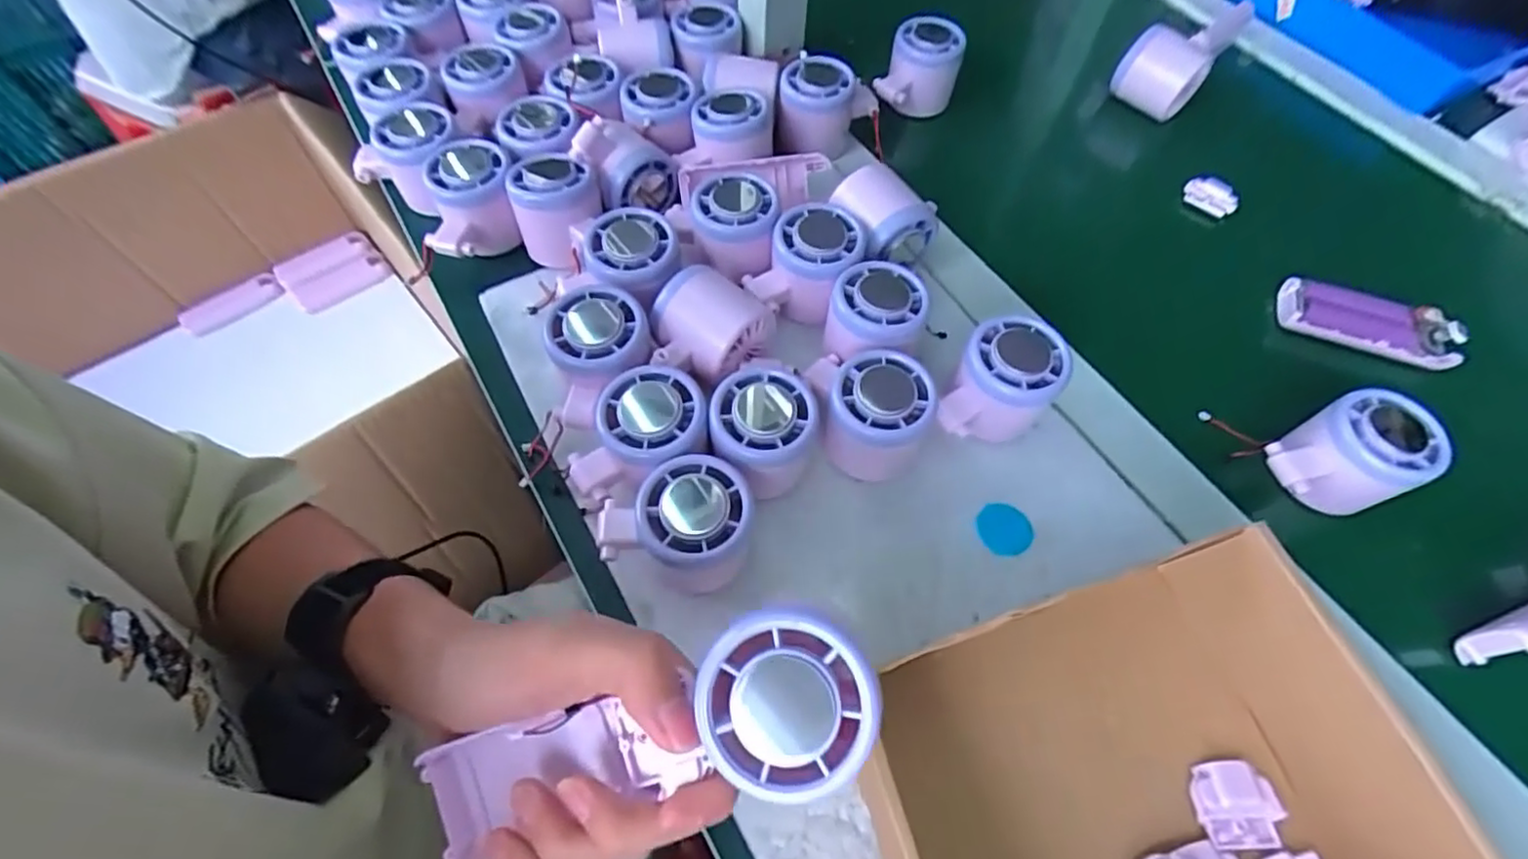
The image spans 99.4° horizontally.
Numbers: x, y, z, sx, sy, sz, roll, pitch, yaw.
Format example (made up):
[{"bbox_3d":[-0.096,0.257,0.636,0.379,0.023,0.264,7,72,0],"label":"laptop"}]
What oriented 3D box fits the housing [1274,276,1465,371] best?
[{"bbox_3d":[0.405,-0.072,0.436,0.109,0.017,0.038,18,62,9],"label":"housing"}]

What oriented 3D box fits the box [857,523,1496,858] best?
[{"bbox_3d":[0.170,0.166,0.265,0.233,0.052,0.204,-16,62,-10],"label":"box"}]

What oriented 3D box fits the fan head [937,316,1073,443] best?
[{"bbox_3d":[0.133,-0.022,0.362,0.053,0.052,0.065,24,63,12],"label":"fan head"}]

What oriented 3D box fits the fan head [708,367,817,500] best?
[{"bbox_3d":[0.000,0.005,0.345,0.054,0.051,0.054,0,61,-1],"label":"fan head"}]

